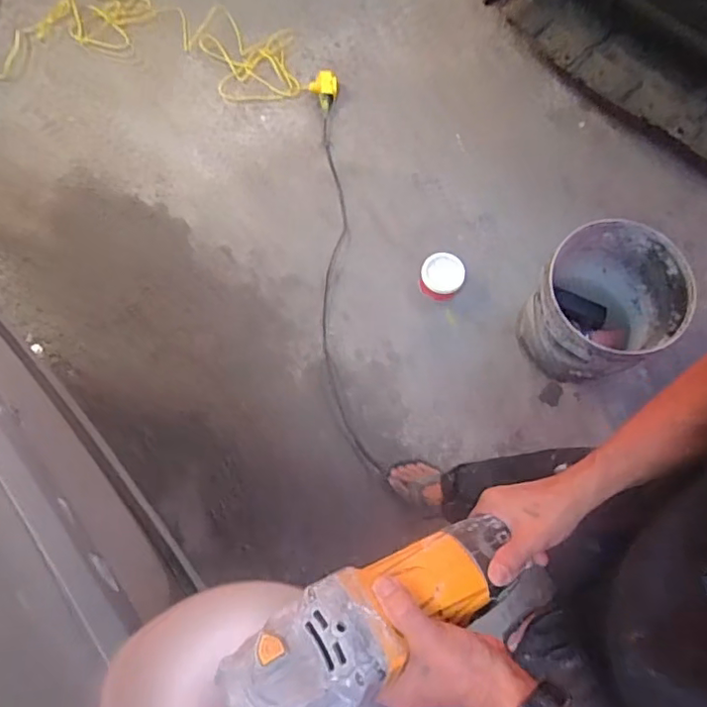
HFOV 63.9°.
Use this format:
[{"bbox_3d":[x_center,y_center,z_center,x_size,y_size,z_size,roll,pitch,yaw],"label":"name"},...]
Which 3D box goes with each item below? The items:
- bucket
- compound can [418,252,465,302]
[{"bbox_3d":[0.535,-0.096,1.298,0.290,0.319,0.285,0,71,0],"label":"bucket"},{"bbox_3d":[0.224,-0.194,1.445,0.107,0.059,0.113,0,71,0],"label":"compound can"}]

